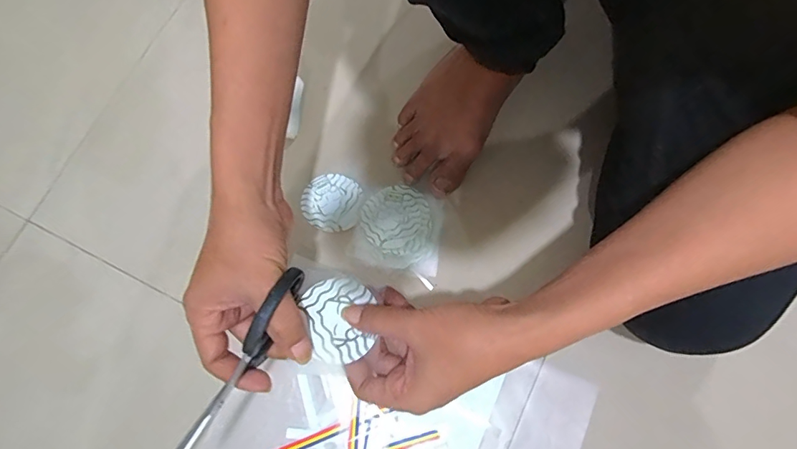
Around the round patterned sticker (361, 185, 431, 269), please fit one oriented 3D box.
[{"bbox_3d":[-0.001,0.000,0.532,0.076,0.006,0.092,-14,75,-2],"label":"round patterned sticker"}]

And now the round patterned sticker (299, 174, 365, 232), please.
[{"bbox_3d":[-0.078,-0.026,0.544,0.072,0.004,0.068,0,75,2],"label":"round patterned sticker"}]

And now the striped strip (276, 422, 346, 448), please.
[{"bbox_3d":[-0.112,0.232,0.480,0.116,0.006,0.011,-22,76,-4],"label":"striped strip"}]

